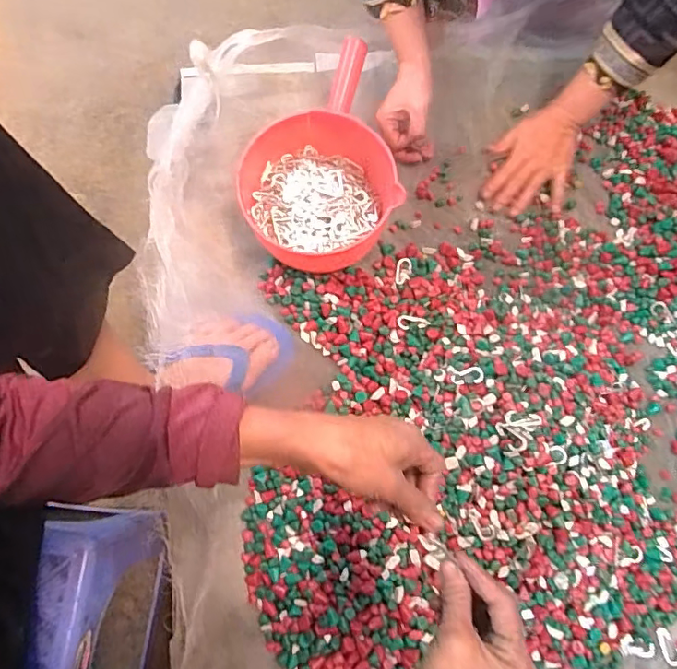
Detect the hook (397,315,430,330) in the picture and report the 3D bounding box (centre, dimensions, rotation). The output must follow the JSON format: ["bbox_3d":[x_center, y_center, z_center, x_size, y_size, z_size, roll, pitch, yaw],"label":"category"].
[{"bbox_3d":[0.091,-0.013,0.632,0.038,0.004,0.020,13,71,8],"label":"hook"}]

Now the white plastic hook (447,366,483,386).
[{"bbox_3d":[0.146,0.047,0.595,0.039,0.004,0.022,-1,68,14],"label":"white plastic hook"}]

